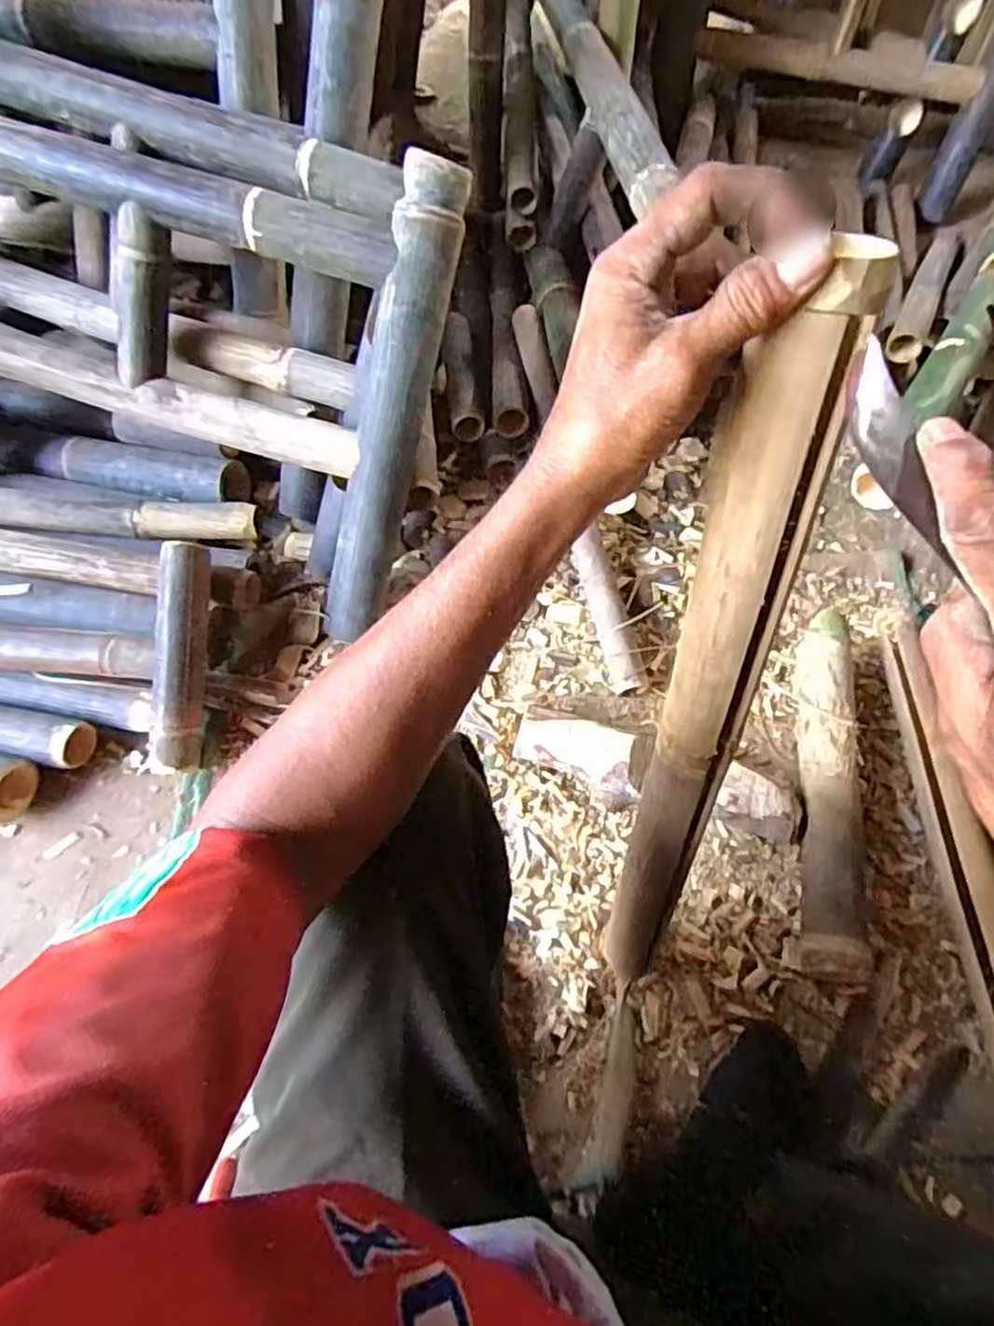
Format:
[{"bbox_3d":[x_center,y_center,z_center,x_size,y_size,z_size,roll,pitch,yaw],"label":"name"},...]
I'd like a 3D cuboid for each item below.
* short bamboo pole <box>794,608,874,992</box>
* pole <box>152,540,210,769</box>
[{"bbox_3d":[0.380,0.161,0.778,0.061,0.055,0.371,11,59,5],"label":"short bamboo pole"},{"bbox_3d":[-0.375,-0.009,0.815,0.049,0.062,0.262,4,95,1],"label":"pole"}]

